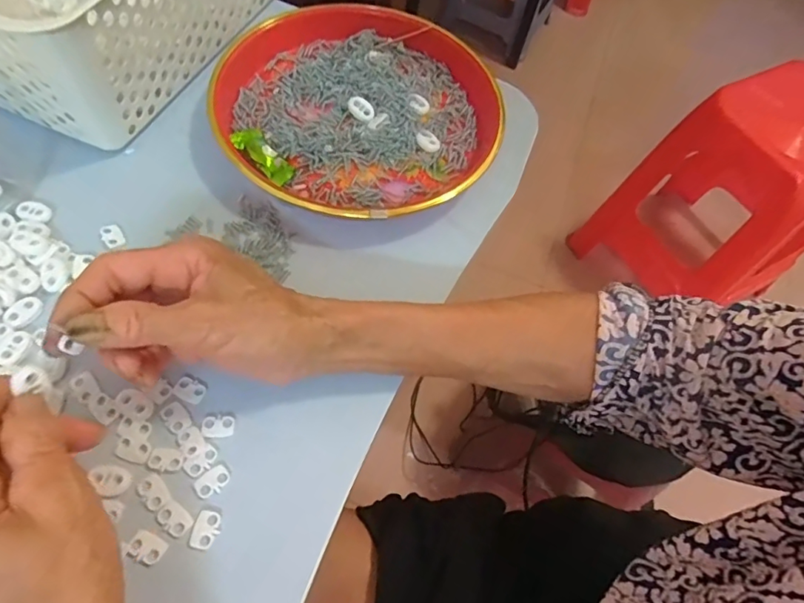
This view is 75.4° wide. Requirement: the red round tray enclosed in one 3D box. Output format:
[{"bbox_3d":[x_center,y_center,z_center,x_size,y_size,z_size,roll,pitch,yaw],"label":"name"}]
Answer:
[{"bbox_3d":[-0.038,-0.149,0.413,0.218,0.050,0.210,3,61,-6],"label":"red round tray"}]

